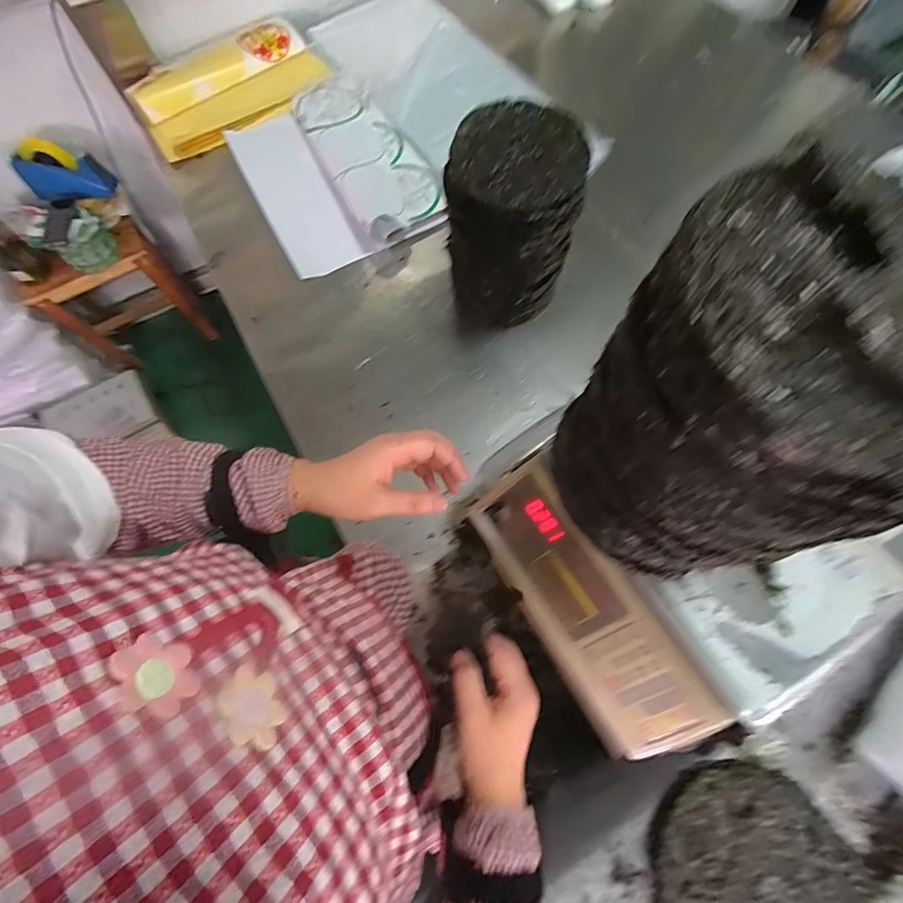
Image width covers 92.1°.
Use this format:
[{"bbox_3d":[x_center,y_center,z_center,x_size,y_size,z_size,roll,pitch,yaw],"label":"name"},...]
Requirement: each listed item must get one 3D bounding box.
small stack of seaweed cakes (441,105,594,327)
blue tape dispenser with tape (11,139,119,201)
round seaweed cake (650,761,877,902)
[{"bbox_3d":[0.097,-0.383,0.764,0.202,0.281,0.203,-6,70,-1],"label":"small stack of seaweed cakes"},{"bbox_3d":[-1.035,-0.737,1.151,0.202,0.129,0.080,-1,70,0],"label":"blue tape dispenser with tape"},{"bbox_3d":[0.307,0.434,0.436,0.183,0.029,0.196,0,70,1],"label":"round seaweed cake"}]

